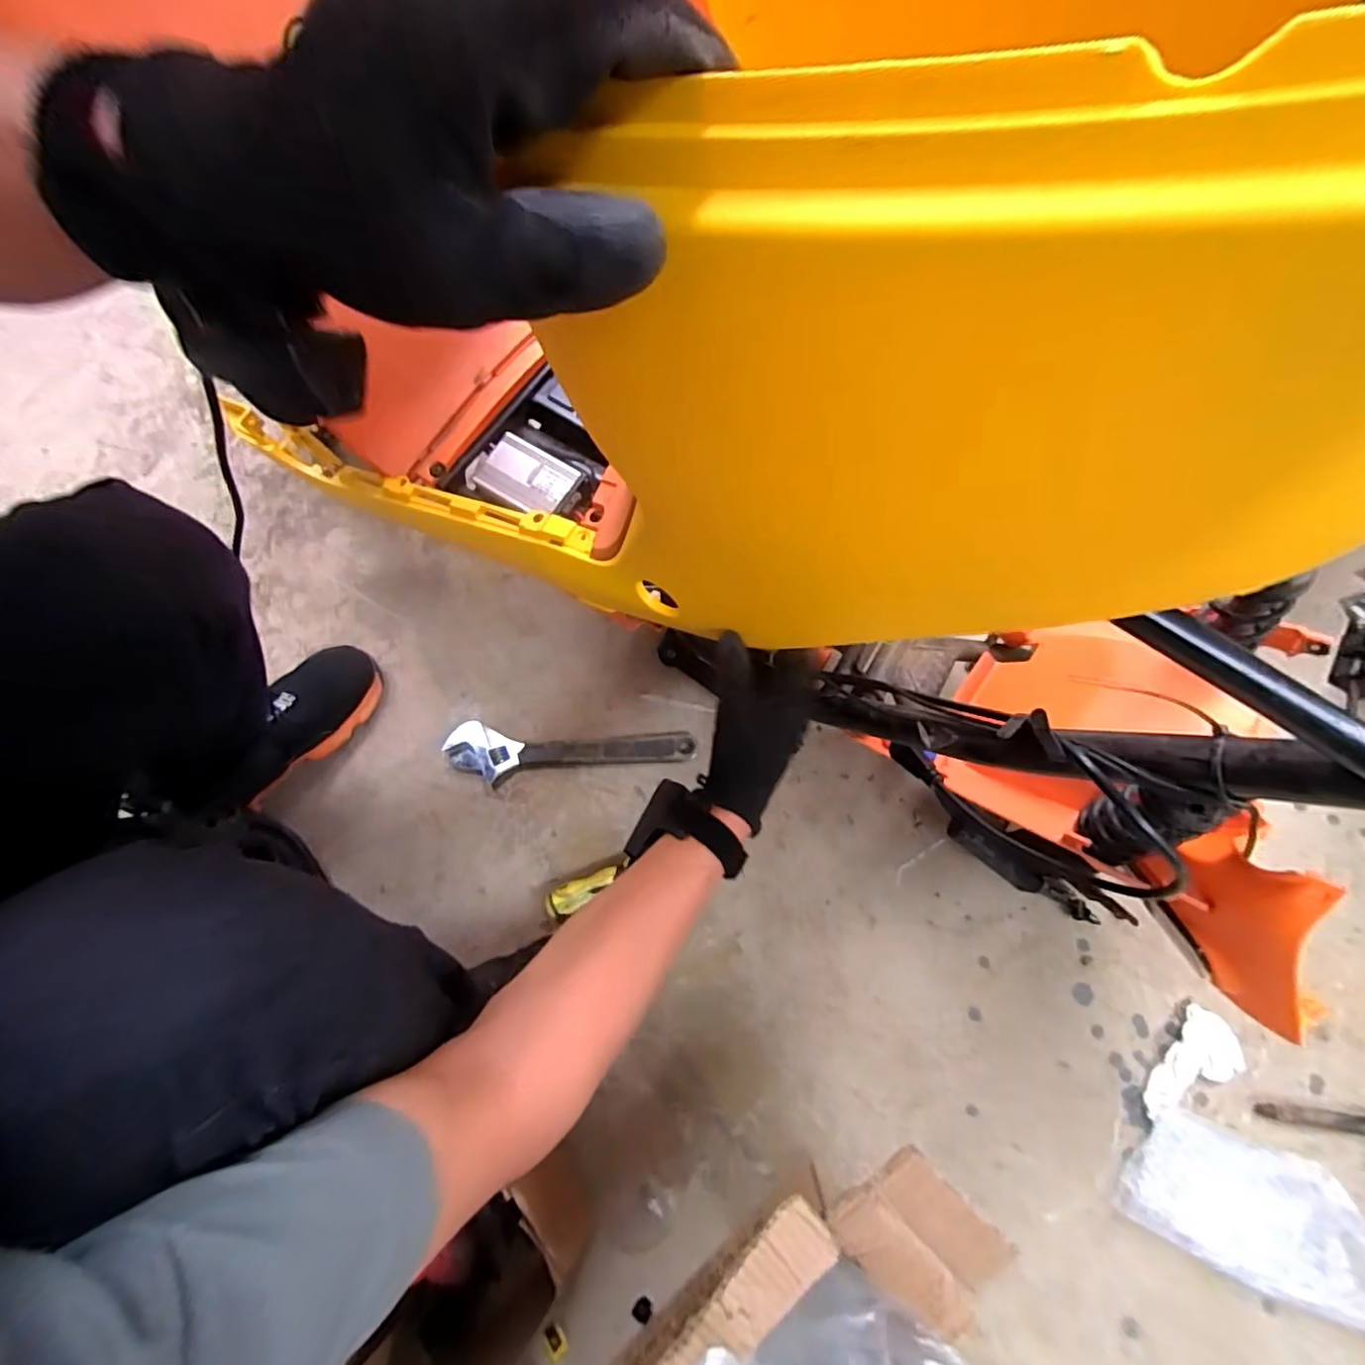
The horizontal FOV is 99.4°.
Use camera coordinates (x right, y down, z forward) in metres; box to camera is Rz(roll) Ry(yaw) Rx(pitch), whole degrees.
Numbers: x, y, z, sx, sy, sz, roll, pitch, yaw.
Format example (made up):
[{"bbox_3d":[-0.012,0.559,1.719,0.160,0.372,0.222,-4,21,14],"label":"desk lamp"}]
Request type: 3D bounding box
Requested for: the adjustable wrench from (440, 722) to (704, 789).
[{"bbox_3d":[-0.135,0.089,0.696,0.295,0.021,0.066,2,72,2],"label":"adjustable wrench"}]

